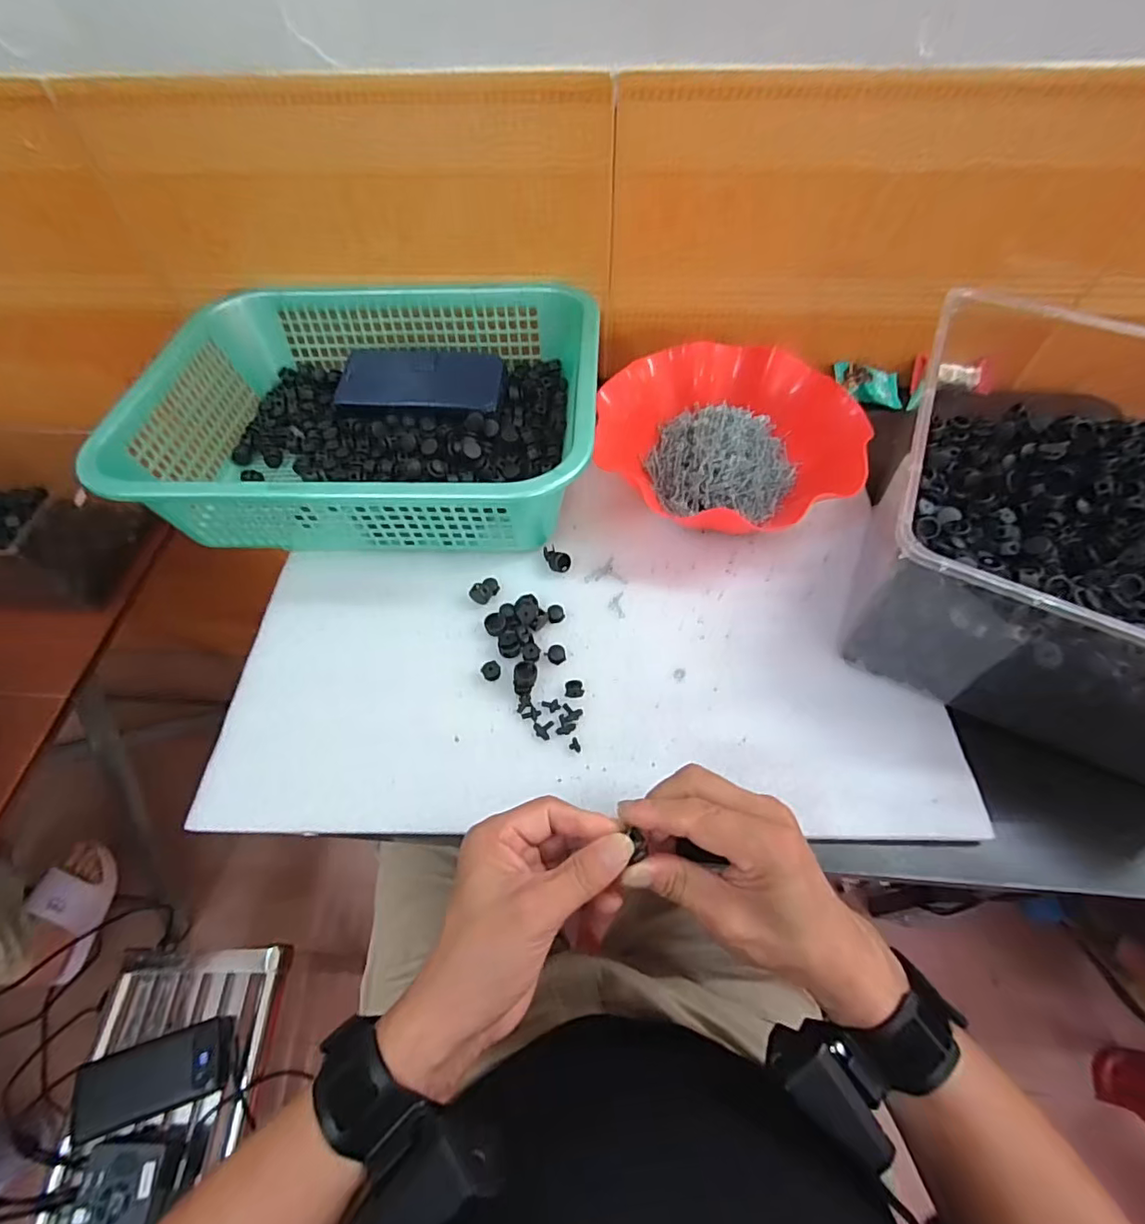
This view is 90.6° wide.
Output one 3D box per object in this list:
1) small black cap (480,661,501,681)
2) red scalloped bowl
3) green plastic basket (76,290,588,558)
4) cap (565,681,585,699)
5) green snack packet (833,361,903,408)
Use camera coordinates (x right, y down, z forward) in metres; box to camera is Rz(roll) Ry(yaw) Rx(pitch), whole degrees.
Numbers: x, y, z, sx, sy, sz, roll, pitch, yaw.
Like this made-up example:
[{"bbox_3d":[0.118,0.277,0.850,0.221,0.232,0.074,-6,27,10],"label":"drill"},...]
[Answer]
[{"bbox_3d":[-0.060,0.044,0.422,0.014,0.009,0.014,-1,58,1],"label":"small black cap"},{"bbox_3d":[0.136,-0.156,0.513,0.223,0.061,0.189,2,58,2],"label":"red scalloped bowl"},{"bbox_3d":[-0.172,-0.181,0.512,0.381,0.098,0.297,2,58,3],"label":"green plastic basket"},{"bbox_3d":[0.002,0.056,0.411,0.013,0.007,0.011,-6,58,-2],"label":"cap"},{"bbox_3d":[0.310,-0.239,0.593,0.065,0.023,0.039,6,58,5],"label":"green snack packet"}]

